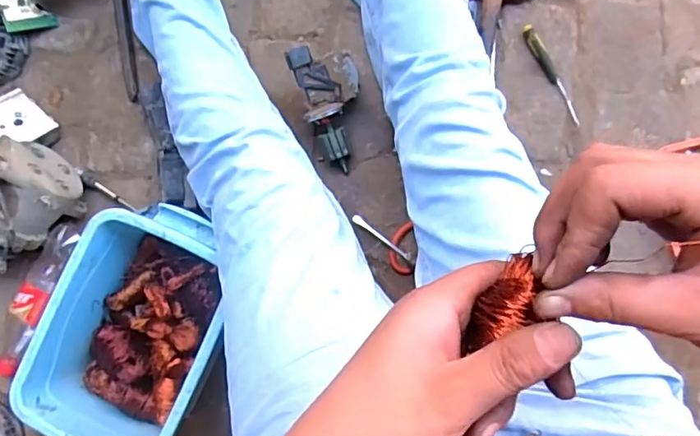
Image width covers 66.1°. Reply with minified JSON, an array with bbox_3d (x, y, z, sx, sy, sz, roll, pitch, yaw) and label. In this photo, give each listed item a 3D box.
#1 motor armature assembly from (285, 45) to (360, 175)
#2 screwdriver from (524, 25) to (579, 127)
[{"bbox_3d":[-0.020,-0.146,0.723,0.079,0.095,0.153,-15,87,7],"label":"motor armature assembly"},{"bbox_3d":[0.281,-0.198,0.745,0.018,0.014,0.151,-29,85,6],"label":"screwdriver"}]

